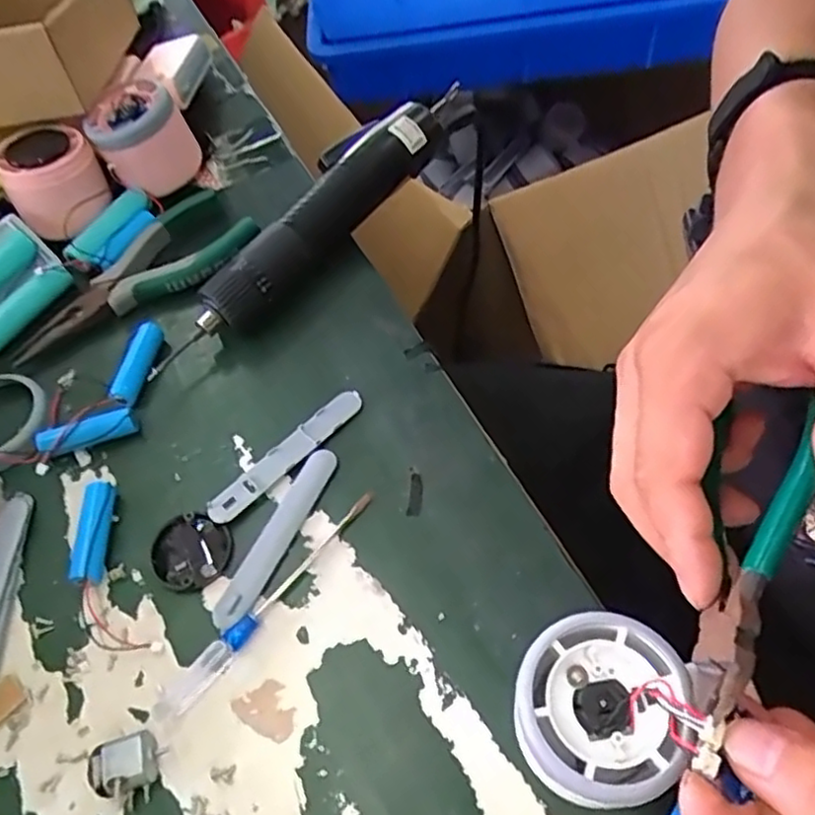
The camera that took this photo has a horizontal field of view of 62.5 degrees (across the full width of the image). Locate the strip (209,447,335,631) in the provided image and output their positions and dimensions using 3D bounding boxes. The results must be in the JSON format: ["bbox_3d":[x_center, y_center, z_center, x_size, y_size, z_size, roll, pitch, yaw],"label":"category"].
[{"bbox_3d":[-0.062,0.059,0.317,0.015,0.004,0.094,22,60,18],"label":"strip"}]

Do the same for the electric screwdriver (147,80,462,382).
[{"bbox_3d":[-0.052,-0.111,0.408,0.036,0.048,0.260,32,64,23],"label":"electric screwdriver"}]

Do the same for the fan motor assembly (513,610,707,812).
[{"bbox_3d":[0.064,0.098,0.223,0.055,0.023,0.056,-15,56,-6],"label":"fan motor assembly"}]

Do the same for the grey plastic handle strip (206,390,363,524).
[{"bbox_3d":[-0.061,0.023,0.341,0.095,0.005,0.015,-41,62,-21],"label":"grey plastic handle strip"}]

